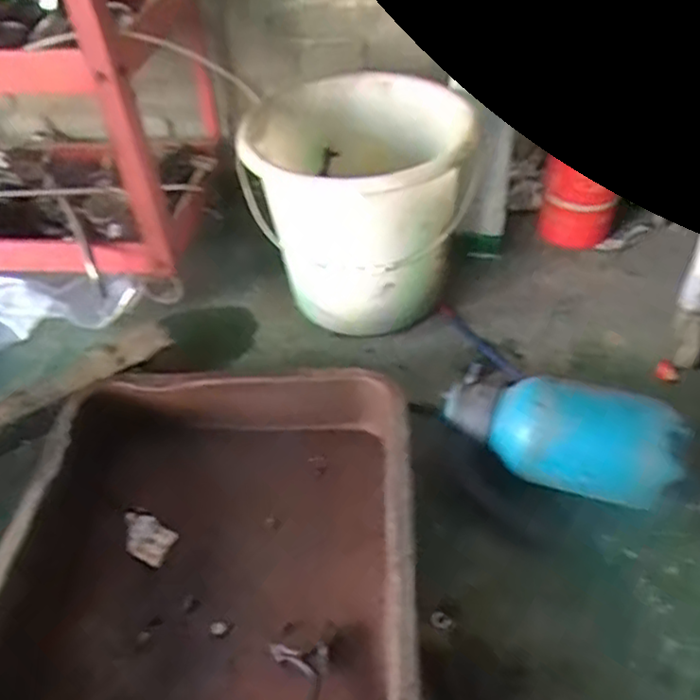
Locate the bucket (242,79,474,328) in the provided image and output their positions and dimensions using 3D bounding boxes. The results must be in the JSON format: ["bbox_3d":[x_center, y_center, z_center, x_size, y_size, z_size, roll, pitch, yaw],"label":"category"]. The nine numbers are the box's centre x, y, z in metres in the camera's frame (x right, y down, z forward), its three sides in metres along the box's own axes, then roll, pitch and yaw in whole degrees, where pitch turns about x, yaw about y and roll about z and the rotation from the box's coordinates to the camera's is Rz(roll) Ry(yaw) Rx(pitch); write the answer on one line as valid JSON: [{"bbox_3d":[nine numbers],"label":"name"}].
[{"bbox_3d":[0.022,-0.240,1.114,0.326,0.291,0.346,1,43,6],"label":"bucket"}]

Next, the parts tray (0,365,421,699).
[{"bbox_3d":[-0.154,0.277,0.723,0.439,0.109,0.590,-3,44,5],"label":"parts tray"}]

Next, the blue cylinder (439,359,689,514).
[{"bbox_3d":[0.255,0.104,0.845,0.275,0.116,0.114,16,47,21],"label":"blue cylinder"}]

